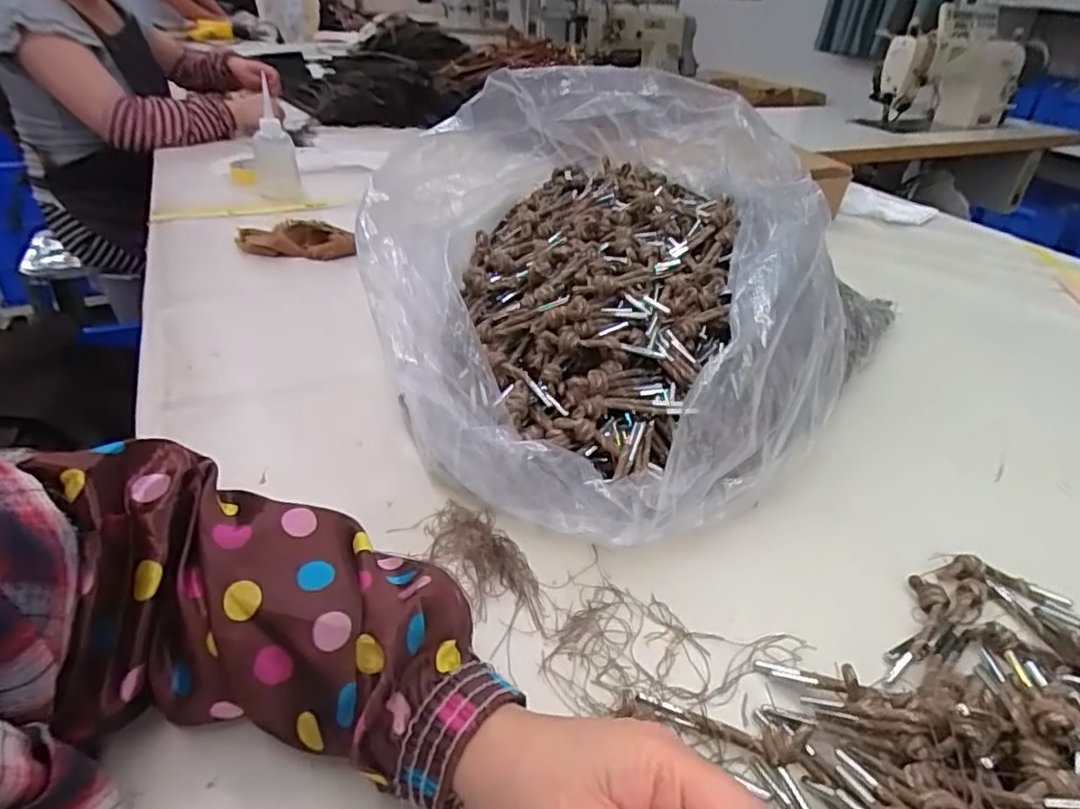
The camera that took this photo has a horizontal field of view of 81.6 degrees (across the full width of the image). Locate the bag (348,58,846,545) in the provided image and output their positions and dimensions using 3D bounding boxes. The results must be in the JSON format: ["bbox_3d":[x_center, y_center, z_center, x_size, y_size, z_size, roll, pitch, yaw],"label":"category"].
[{"bbox_3d":[0.035,-0.133,0.567,0.375,0.217,0.521,-10,36,-19],"label":"bag"}]

